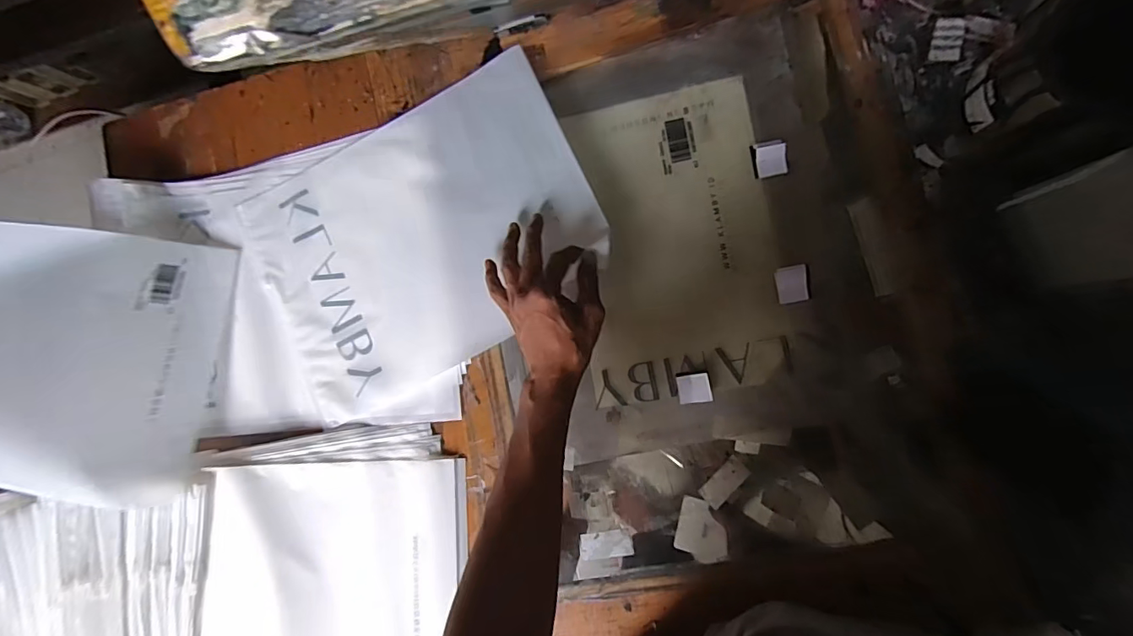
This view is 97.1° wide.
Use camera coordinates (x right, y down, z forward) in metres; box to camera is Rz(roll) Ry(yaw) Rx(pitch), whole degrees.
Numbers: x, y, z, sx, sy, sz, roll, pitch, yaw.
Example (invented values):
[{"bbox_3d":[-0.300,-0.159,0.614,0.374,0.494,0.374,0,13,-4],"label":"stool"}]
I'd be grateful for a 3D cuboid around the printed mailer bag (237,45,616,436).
[{"bbox_3d":[-0.168,-0.090,0.567,0.389,0.028,0.284,-27,84,11],"label":"printed mailer bag"}]

